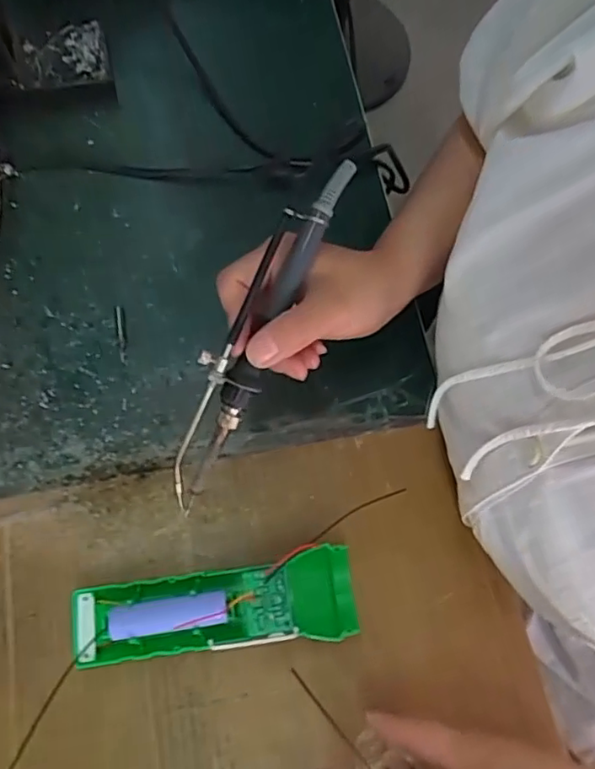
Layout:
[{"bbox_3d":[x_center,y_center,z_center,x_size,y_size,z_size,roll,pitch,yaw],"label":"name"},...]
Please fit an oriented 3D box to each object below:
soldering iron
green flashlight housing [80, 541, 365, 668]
[{"bbox_3d":[-0.025,-0.028,0.321,0.029,0.020,0.206,27,94,6],"label":"soldering iron"},{"bbox_3d":[-0.047,0.126,0.342,0.157,0.028,0.049,-4,73,-4],"label":"green flashlight housing"}]

